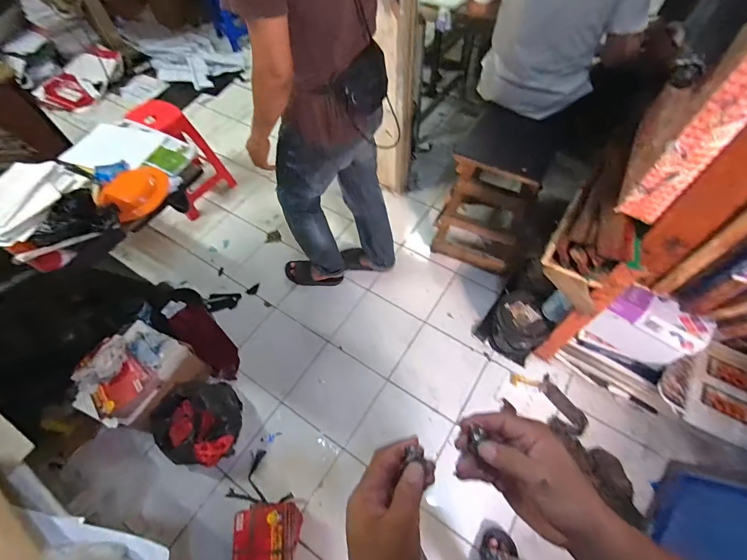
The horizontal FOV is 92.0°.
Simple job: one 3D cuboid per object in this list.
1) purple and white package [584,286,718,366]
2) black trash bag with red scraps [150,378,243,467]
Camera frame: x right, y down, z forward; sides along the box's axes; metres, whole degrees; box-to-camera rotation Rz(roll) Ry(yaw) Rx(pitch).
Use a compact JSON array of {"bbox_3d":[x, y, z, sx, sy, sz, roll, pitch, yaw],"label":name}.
[{"bbox_3d":[0.910,0.160,1.210,0.269,0.261,0.080,33,66,20],"label":"purple and white package"},{"bbox_3d":[-0.615,0.527,1.301,0.262,0.179,0.301,-33,63,-16],"label":"black trash bag with red scraps"}]

